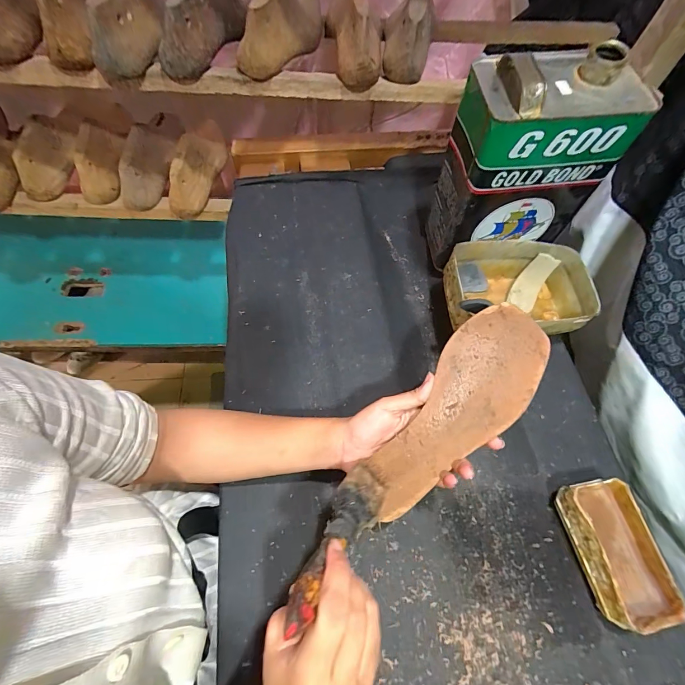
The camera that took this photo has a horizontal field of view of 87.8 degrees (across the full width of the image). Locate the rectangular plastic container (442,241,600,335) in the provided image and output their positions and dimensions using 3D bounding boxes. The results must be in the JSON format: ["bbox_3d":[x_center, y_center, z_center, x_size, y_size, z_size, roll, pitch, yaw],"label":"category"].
[{"bbox_3d":[0.236,-0.070,0.487,0.189,0.067,0.124,-1,63,-4],"label":"rectangular plastic container"}]

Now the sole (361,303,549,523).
[{"bbox_3d":[0.107,0.064,0.333,0.083,0.022,0.226,38,87,15],"label":"sole"}]

